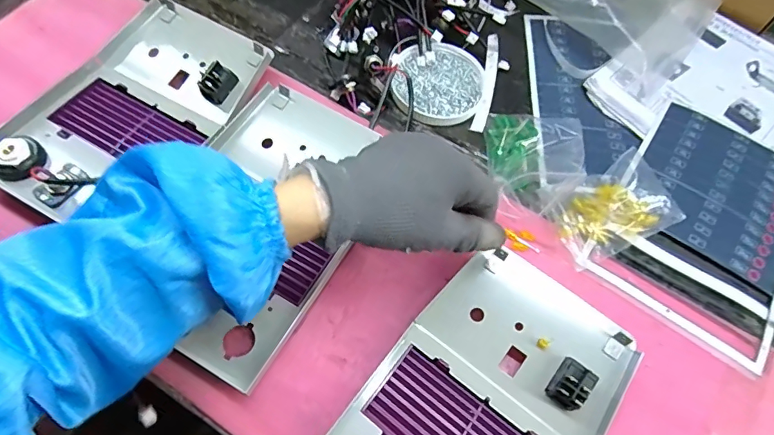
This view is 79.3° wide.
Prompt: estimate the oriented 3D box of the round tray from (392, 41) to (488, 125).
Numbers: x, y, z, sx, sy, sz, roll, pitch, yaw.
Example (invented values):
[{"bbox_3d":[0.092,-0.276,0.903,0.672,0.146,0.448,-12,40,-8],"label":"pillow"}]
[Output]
[{"bbox_3d":[0.054,-0.138,0.478,0.093,0.012,0.095,1,63,-3],"label":"round tray"}]

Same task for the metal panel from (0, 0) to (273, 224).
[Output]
[{"bbox_3d":[-0.219,-0.093,0.417,0.156,0.045,0.229,28,65,11],"label":"metal panel"}]

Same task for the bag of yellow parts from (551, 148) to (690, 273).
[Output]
[{"bbox_3d":[0.203,-0.010,0.417,0.122,0.015,0.073,-22,66,-14],"label":"bag of yellow parts"}]

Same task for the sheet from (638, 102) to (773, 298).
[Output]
[{"bbox_3d":[0.317,-0.028,0.443,0.150,0.010,0.152,32,65,12],"label":"sheet"}]

